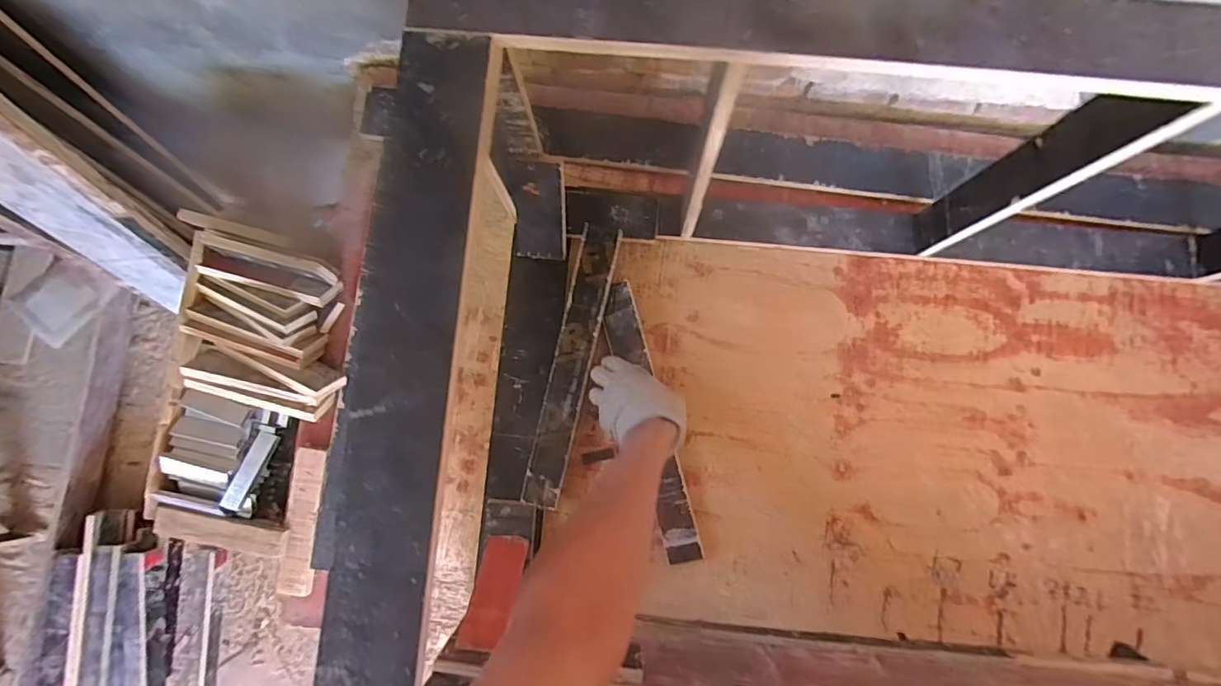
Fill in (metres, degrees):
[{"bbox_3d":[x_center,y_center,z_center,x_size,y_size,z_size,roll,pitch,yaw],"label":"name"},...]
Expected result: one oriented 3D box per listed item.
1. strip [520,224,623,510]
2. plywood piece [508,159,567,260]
[{"bbox_3d":[-0.050,0.028,0.694,0.048,0.020,0.365,13,83,4],"label":"strip"},{"bbox_3d":[-0.091,-0.165,0.674,0.067,0.140,0.018,9,46,5],"label":"plywood piece"}]

